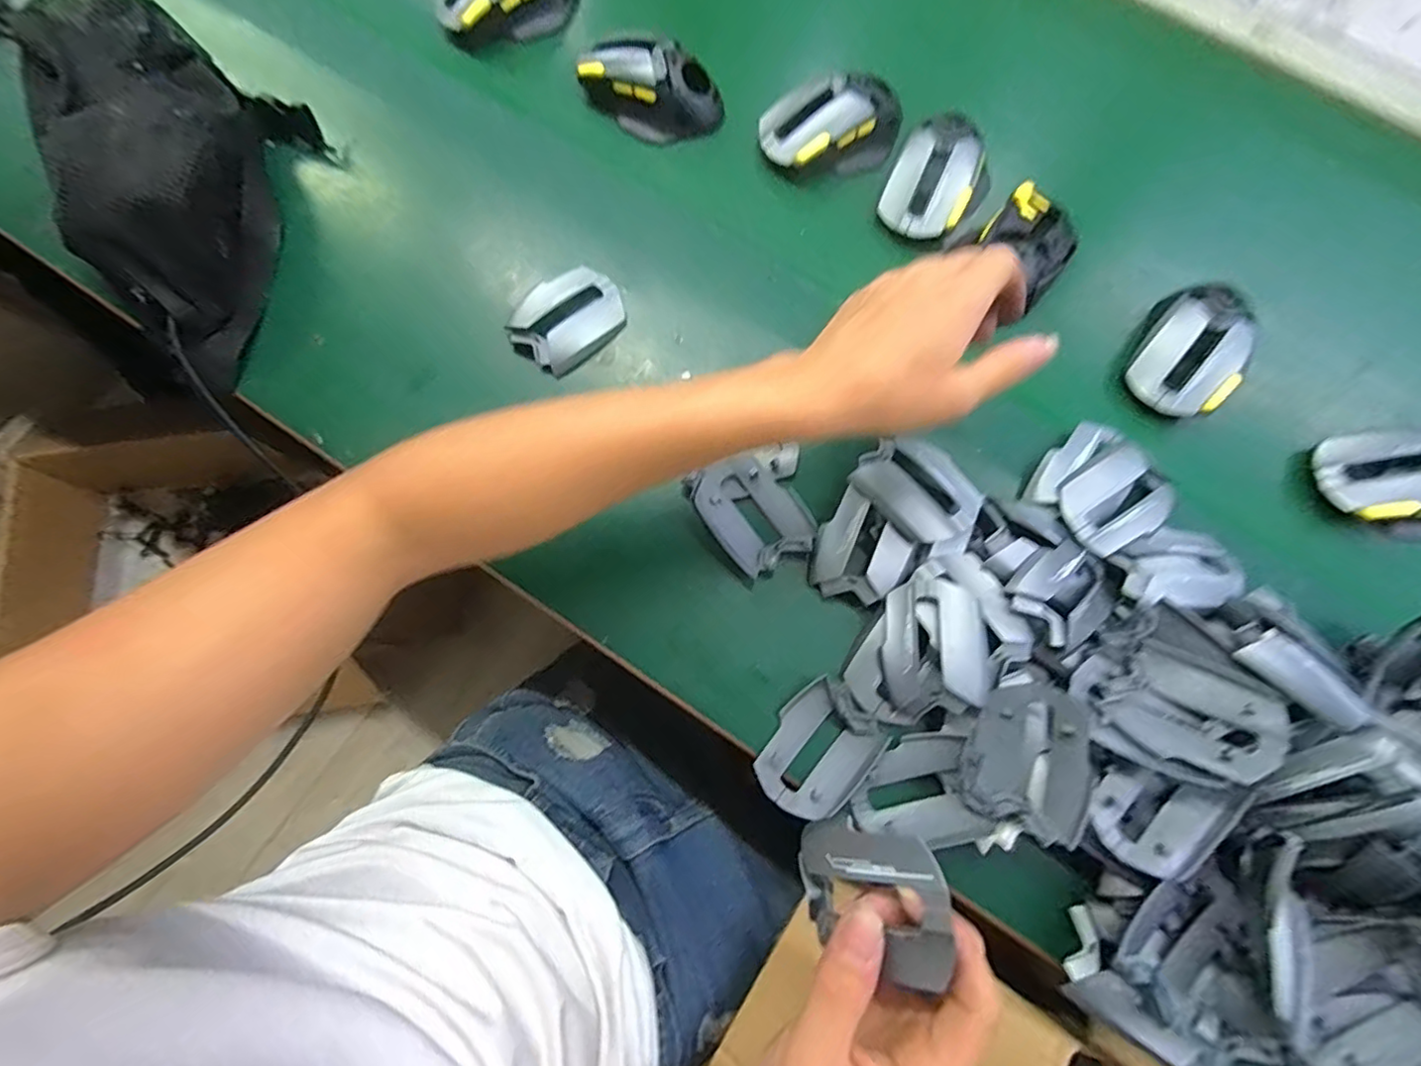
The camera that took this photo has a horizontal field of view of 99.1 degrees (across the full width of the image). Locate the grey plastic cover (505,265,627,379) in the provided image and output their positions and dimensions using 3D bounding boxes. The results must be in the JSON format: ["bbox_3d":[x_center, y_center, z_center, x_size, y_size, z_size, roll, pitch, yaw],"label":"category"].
[{"bbox_3d":[-0.102,-0.153,0.437,0.080,0.021,0.057,-39,80,-11],"label":"grey plastic cover"}]

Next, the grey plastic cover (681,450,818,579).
[{"bbox_3d":[0.029,-0.013,0.408,0.061,0.020,0.079,-33,79,-10],"label":"grey plastic cover"}]

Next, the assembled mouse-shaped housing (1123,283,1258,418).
[{"bbox_3d":[0.340,-0.127,0.434,0.066,0.045,0.095,37,77,7],"label":"assembled mouse-shaped housing"}]

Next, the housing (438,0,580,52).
[{"bbox_3d":[-0.165,-0.441,0.499,0.116,0.046,0.058,-17,77,-6],"label":"housing"}]

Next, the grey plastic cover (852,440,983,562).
[{"bbox_3d":[0.138,-0.027,0.395,0.060,0.017,0.084,-41,80,-11],"label":"grey plastic cover"}]

